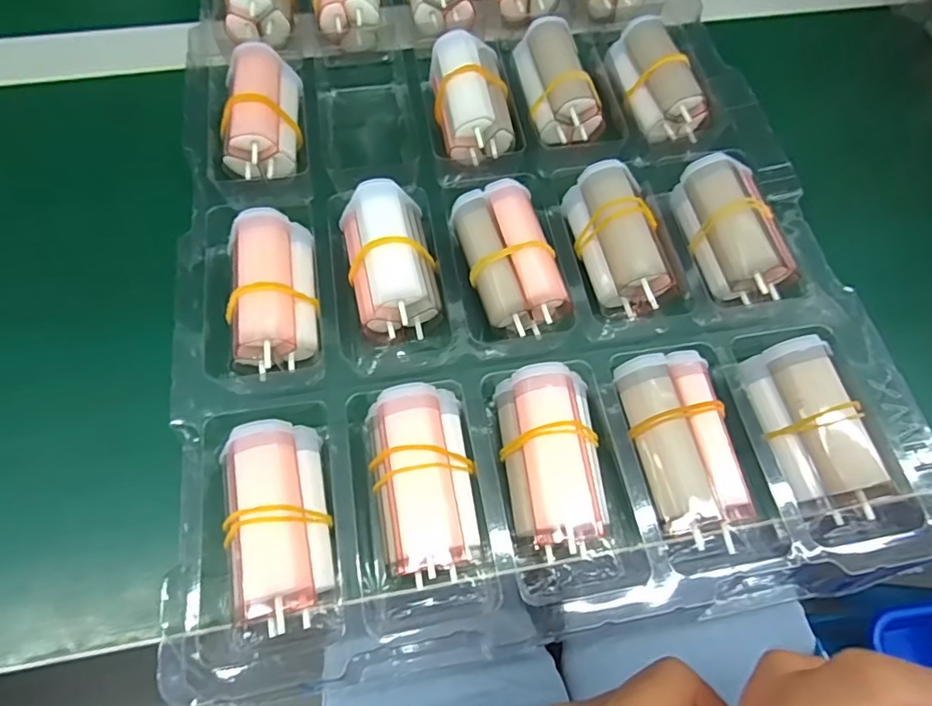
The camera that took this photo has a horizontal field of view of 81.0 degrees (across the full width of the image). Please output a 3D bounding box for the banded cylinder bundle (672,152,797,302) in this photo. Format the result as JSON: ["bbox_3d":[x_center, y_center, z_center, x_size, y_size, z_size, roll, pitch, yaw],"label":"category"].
[{"bbox_3d":[0.123,-0.056,0.247,0.033,0.026,0.067,-8,66,-5],"label":"banded cylinder bundle"}]

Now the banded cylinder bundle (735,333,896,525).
[{"bbox_3d":[0.134,0.028,0.210,0.028,0.022,0.066,-12,66,-7],"label":"banded cylinder bundle"}]

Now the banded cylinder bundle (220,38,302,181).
[{"bbox_3d":[-0.099,-0.119,0.269,0.029,0.023,0.068,-3,66,-3],"label":"banded cylinder bundle"}]

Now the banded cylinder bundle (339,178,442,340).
[{"bbox_3d":[-0.033,-0.042,0.238,0.036,0.024,0.067,-12,66,-7],"label":"banded cylinder bundle"}]

